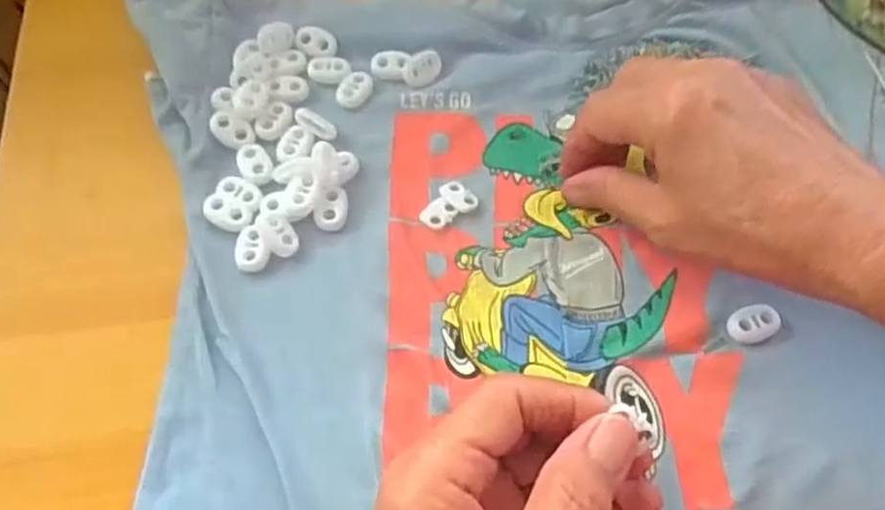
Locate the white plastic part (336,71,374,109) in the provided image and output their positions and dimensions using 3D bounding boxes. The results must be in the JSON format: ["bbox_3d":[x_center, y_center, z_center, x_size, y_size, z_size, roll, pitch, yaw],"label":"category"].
[{"bbox_3d":[-0.045,-0.084,0.364,0.016,0.004,0.023,24,64,11],"label":"white plastic part"}]

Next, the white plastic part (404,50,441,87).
[{"bbox_3d":[-0.010,-0.096,0.368,0.016,0.004,0.022,27,64,13],"label":"white plastic part"}]

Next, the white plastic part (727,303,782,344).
[{"bbox_3d":[0.133,0.029,0.306,0.022,0.007,0.015,-18,64,-11],"label":"white plastic part"}]

